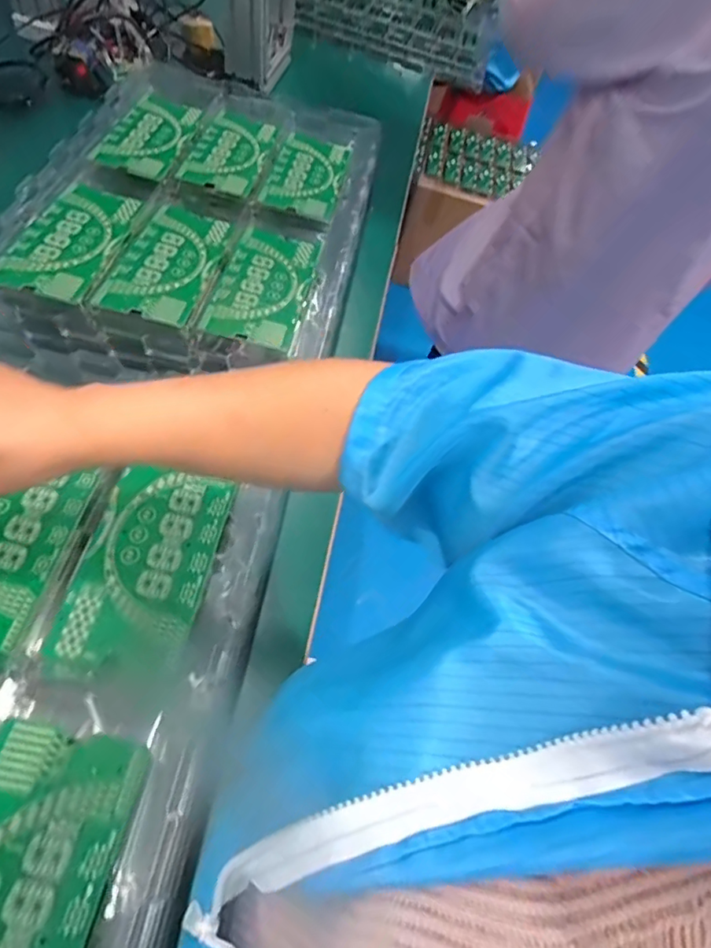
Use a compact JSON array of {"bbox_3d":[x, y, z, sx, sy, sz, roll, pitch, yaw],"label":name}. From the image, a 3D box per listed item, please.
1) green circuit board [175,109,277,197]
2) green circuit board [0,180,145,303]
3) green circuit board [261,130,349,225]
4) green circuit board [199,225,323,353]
[{"bbox_3d":[-0.204,-0.527,0.857,0.108,0.012,0.229,13,59,-5],"label":"green circuit board"},{"bbox_3d":[-0.376,-0.317,0.696,0.107,0.008,0.236,14,56,-5],"label":"green circuit board"},{"bbox_3d":[-0.076,-0.497,0.862,0.111,0.014,0.236,13,59,-5],"label":"green circuit board"},{"bbox_3d":[-0.123,-0.262,0.716,0.113,0.009,0.226,14,57,-5],"label":"green circuit board"}]

